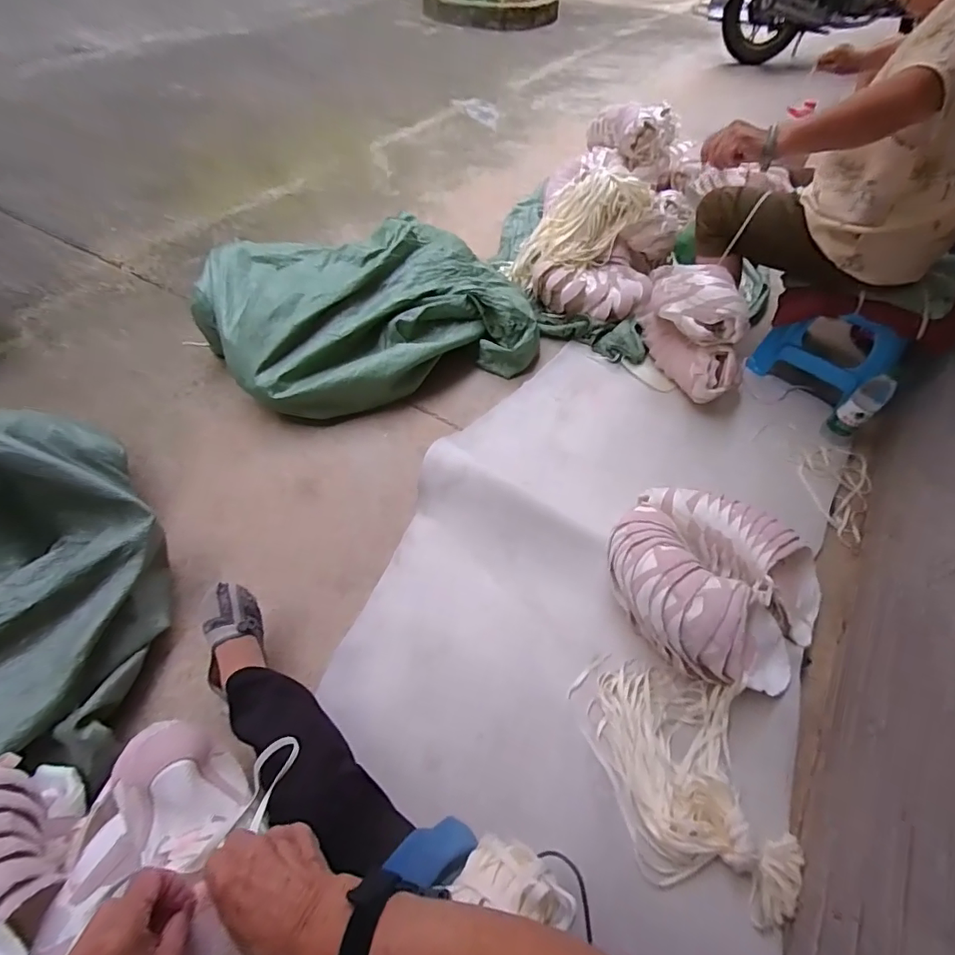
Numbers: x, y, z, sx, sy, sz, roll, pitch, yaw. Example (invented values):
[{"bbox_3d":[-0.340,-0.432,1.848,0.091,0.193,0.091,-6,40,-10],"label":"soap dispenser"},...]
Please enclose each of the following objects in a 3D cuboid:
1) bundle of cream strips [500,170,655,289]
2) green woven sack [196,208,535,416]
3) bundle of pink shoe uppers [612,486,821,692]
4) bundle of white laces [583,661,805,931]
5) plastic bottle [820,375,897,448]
[{"bbox_3d":[0.270,-0.702,1.453,0.459,0.160,0.165,-24,47,31],"label":"bundle of cream strips"},{"bbox_3d":[-0.267,-0.427,1.295,0.777,0.197,0.571,-27,61,-22],"label":"green woven sack"},{"bbox_3d":[0.431,0.192,0.898,0.375,0.171,0.321,30,57,16],"label":"bundle of pink shoe uppers"},{"bbox_3d":[0.324,0.467,0.773,0.251,0.048,0.348,-3,54,-8],"label":"bundle of white laces"},{"bbox_3d":[0.902,-0.157,1.179,0.073,0.182,0.057,40,60,22],"label":"plastic bottle"}]

